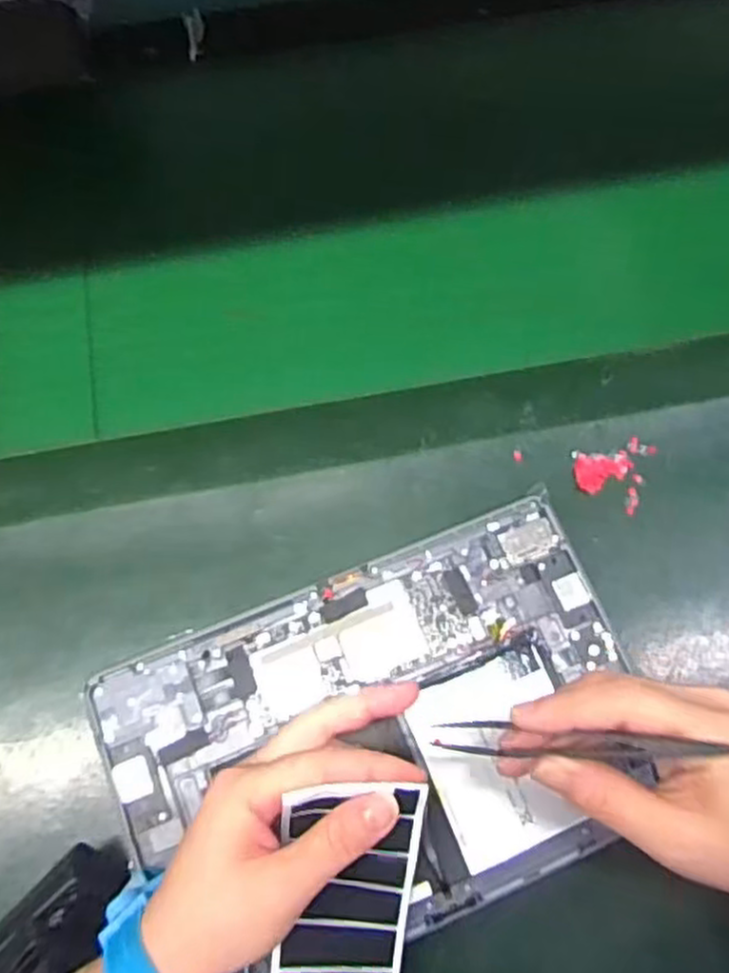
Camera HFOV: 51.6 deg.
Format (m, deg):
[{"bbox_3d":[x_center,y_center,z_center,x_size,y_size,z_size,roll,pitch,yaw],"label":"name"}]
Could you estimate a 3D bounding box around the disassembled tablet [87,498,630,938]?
[{"bbox_3d":[0.009,0.122,0.367,0.249,0.010,0.162,-20,71,-8],"label":"disassembled tablet"}]

